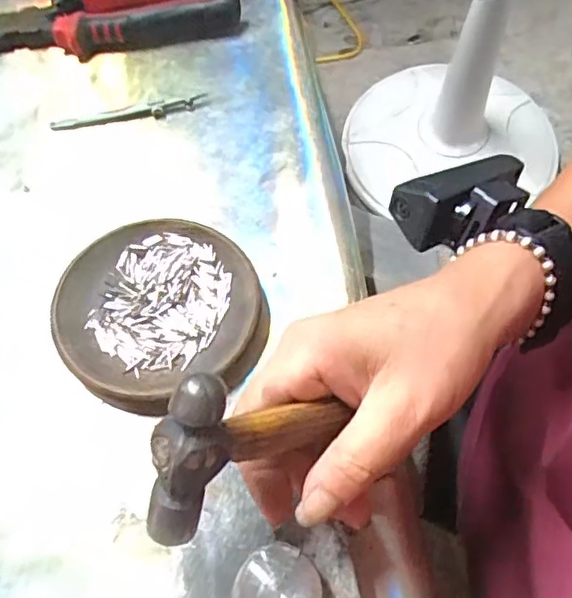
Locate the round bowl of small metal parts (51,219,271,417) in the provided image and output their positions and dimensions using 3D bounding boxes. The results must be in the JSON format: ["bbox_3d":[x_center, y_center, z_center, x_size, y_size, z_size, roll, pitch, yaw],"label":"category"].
[{"bbox_3d":[-0.073,0.005,0.346,0.112,0.017,0.114,-1,63,1],"label":"round bowl of small metal parts"}]

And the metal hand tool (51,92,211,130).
[{"bbox_3d":[-0.108,-0.128,0.415,0.107,0.004,0.013,-11,63,-4],"label":"metal hand tool"}]

